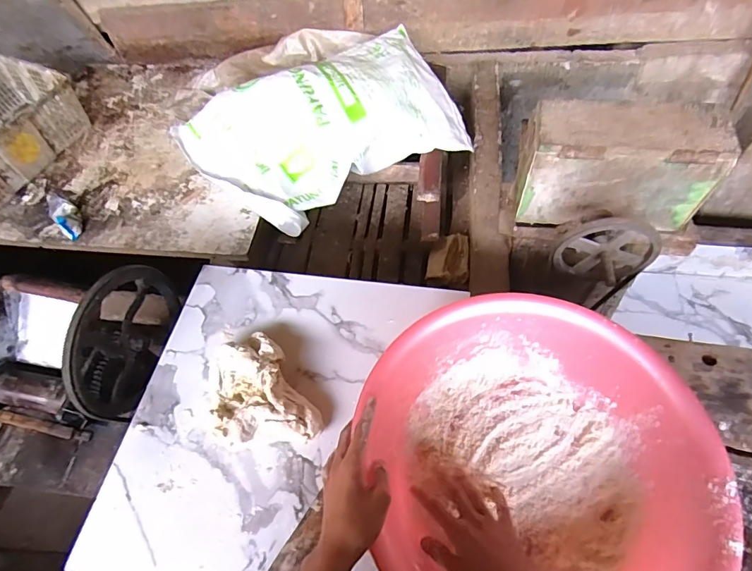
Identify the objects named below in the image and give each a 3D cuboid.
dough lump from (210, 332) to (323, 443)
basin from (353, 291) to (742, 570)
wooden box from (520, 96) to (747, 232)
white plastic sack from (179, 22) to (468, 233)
[{"bbox_3d":[-0.177,0.160,0.661,0.120,0.079,0.186,-30,59,-15],"label":"dough lump"},{"bbox_3d":[0.191,0.219,0.556,0.376,0.129,0.390,-2,56,3],"label":"basin"},{"bbox_3d":[0.487,-0.239,0.927,0.349,0.228,0.123,5,56,8],"label":"wooden box"},{"bbox_3d":[-0.139,-0.430,1.169,0.681,0.207,0.430,-26,58,-13],"label":"white plastic sack"}]

